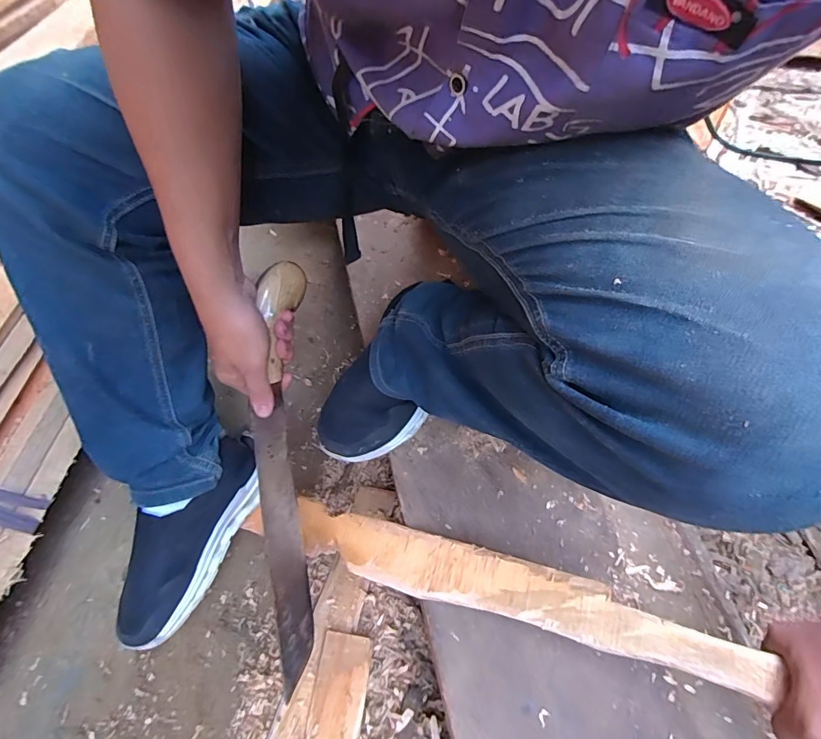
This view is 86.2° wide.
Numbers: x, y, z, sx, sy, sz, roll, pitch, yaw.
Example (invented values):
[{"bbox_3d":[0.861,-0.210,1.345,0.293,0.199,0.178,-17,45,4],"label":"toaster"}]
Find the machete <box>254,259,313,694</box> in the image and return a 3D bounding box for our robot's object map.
[{"bbox_3d":[-0.127,0.113,0.439,0.041,0.425,0.037,0,6,-1],"label":"machete"}]

